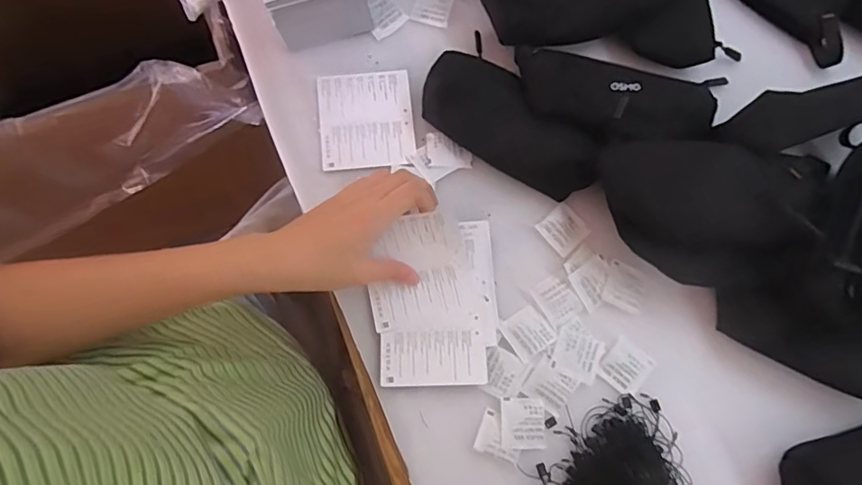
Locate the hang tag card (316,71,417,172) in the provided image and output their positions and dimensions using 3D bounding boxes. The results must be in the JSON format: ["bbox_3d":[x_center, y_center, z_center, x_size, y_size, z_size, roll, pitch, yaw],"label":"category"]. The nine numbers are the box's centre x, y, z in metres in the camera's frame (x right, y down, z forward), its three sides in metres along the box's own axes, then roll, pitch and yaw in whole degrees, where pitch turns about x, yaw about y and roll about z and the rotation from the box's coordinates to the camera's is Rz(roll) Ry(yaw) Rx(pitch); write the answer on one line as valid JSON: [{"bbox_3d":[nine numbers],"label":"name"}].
[{"bbox_3d":[-0.063,-0.119,0.498,0.089,0.006,0.100,-5,75,-4],"label":"hang tag card"}]

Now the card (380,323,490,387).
[{"bbox_3d":[0.002,0.098,0.439,0.090,0.004,0.048,-4,73,-2],"label":"card"}]

